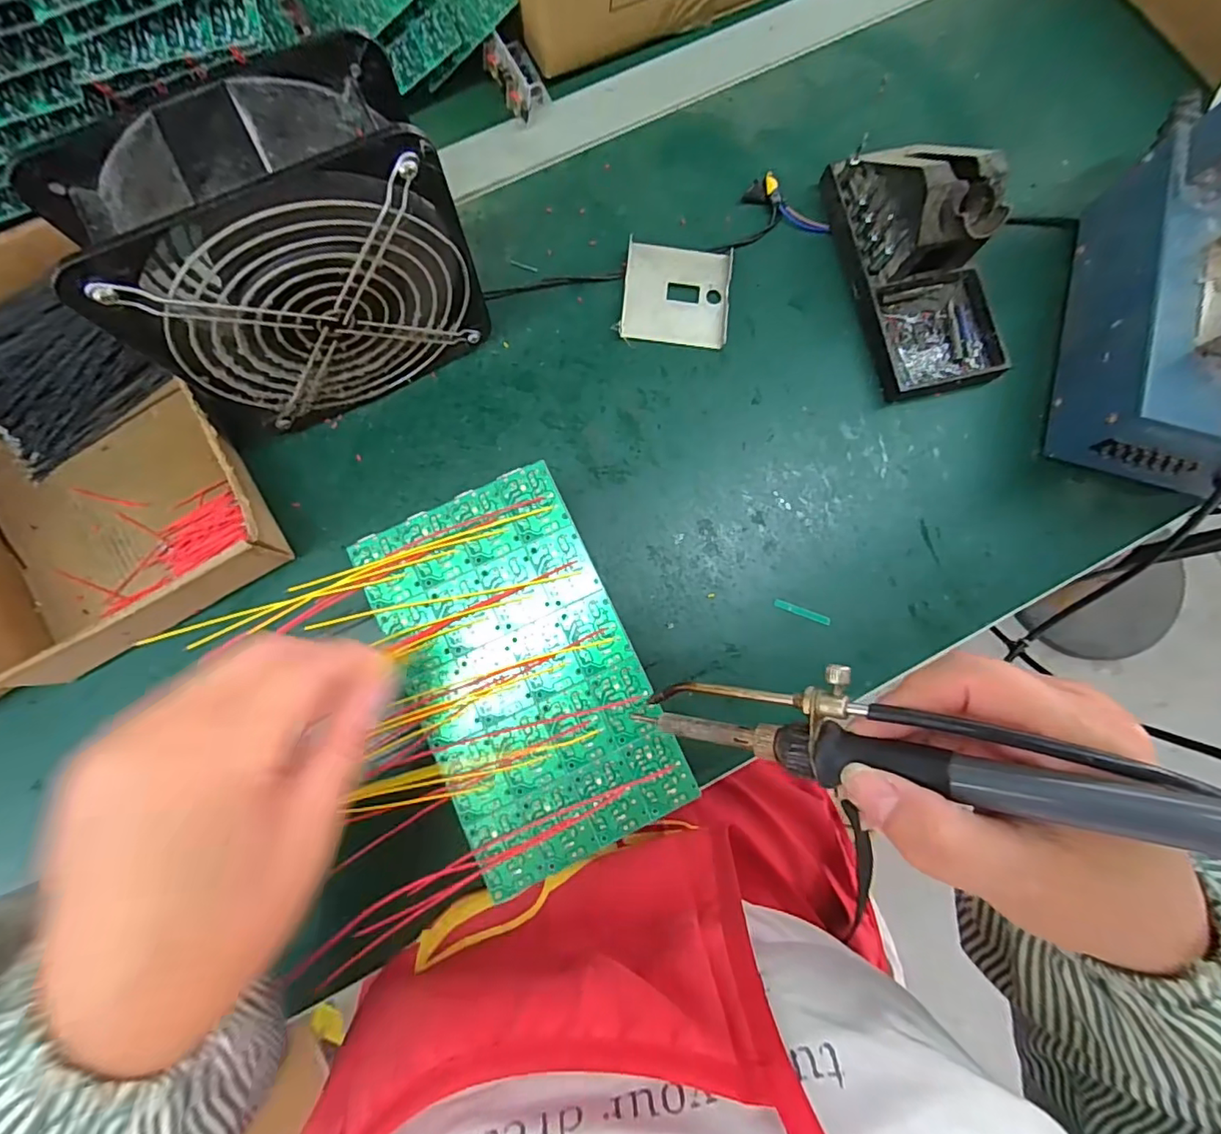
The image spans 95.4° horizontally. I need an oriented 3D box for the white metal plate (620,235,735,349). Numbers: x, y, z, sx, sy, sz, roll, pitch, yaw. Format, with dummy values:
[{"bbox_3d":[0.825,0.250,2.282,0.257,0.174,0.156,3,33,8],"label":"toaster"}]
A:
[{"bbox_3d":[0.043,-0.176,0.359,0.069,0.011,0.063,4,81,-2],"label":"white metal plate"}]

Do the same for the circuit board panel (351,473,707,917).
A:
[{"bbox_3d":[-0.042,0.048,0.261,0.100,0.004,0.174,-25,83,-6],"label":"circuit board panel"}]

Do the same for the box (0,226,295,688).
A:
[{"bbox_3d":[-0.306,-0.067,0.313,0.153,0.042,0.244,-34,85,-7],"label":"box"}]

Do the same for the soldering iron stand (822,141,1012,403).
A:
[{"bbox_3d":[0.197,-0.194,0.336,0.079,0.070,0.159,-13,82,-5],"label":"soldering iron stand"}]

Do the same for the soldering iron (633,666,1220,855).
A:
[{"bbox_3d":[0.100,0.056,0.181,0.214,0.027,0.034,0,79,38],"label":"soldering iron"}]

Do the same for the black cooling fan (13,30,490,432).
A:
[{"bbox_3d":[-0.149,-0.145,0.279,0.146,0.152,0.058,-26,84,-6],"label":"black cooling fan"}]

